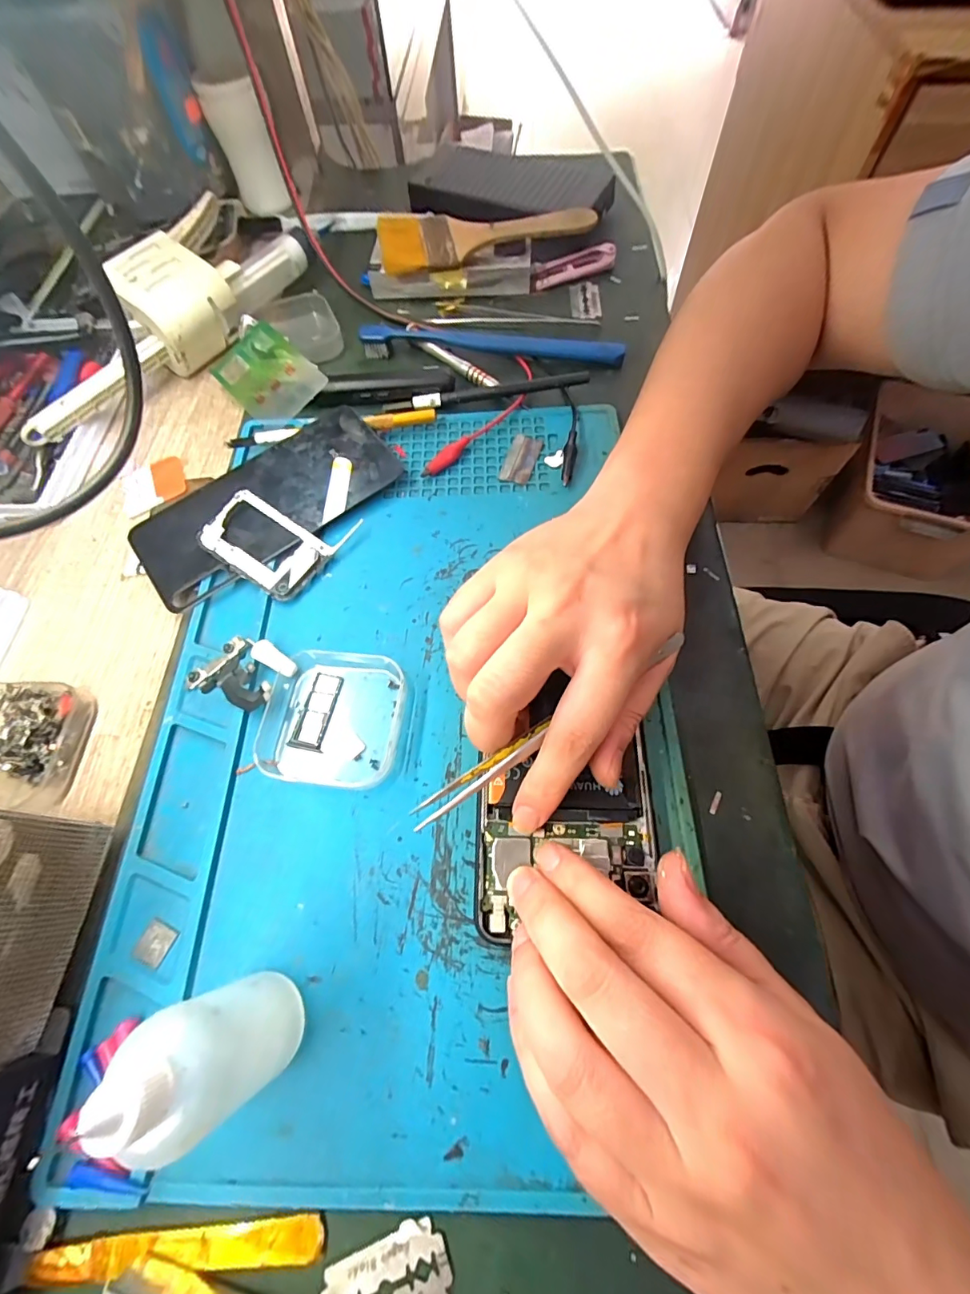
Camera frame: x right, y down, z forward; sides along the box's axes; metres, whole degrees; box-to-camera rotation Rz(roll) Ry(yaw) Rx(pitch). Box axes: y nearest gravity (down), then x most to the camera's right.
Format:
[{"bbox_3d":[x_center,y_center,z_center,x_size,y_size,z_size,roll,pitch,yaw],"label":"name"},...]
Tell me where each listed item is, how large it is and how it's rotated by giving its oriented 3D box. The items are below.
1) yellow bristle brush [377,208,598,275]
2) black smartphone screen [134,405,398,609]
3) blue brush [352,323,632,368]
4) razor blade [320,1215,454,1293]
[{"bbox_3d":[0.002,-0.307,0.356,0.162,0.011,0.054,-3,73,-1],"label":"yellow bristle brush"},{"bbox_3d":[-0.132,-0.090,0.284,0.154,0.012,0.080,-34,69,-13],"label":"black smartphone screen"},{"bbox_3d":[0.004,-0.216,0.334,0.184,0.011,0.020,8,66,5],"label":"blue brush"},{"bbox_3d":[-0.032,0.207,0.154,0.041,0.004,0.022,-22,60,-7],"label":"razor blade"}]

